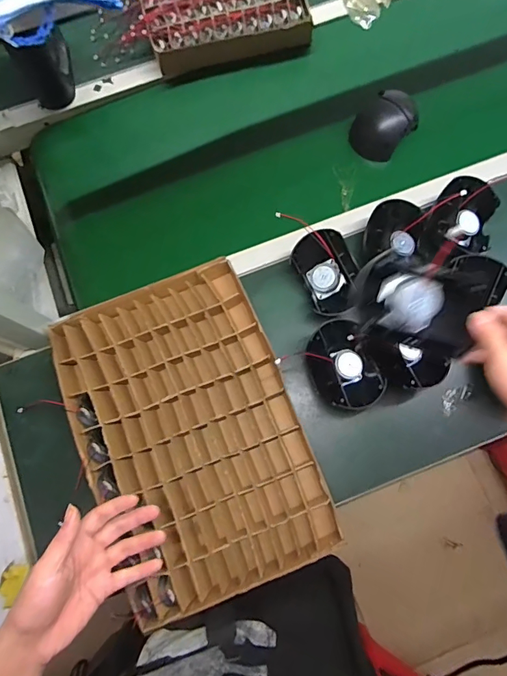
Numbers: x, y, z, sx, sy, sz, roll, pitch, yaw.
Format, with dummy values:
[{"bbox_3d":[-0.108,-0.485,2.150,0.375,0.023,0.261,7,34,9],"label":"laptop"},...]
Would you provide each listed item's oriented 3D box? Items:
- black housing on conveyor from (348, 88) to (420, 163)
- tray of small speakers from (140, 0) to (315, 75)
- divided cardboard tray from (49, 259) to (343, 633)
[{"bbox_3d":[0.235,-0.382,0.757,0.088,0.063,0.117,42,81,10],"label":"black housing on conveyor"},{"bbox_3d":[-0.053,-0.629,0.830,0.299,0.071,0.168,-14,77,-2],"label":"tray of small speakers"},{"bbox_3d":[-0.094,0.136,0.640,0.319,0.059,0.457,-23,77,-4],"label":"divided cardboard tray"}]

